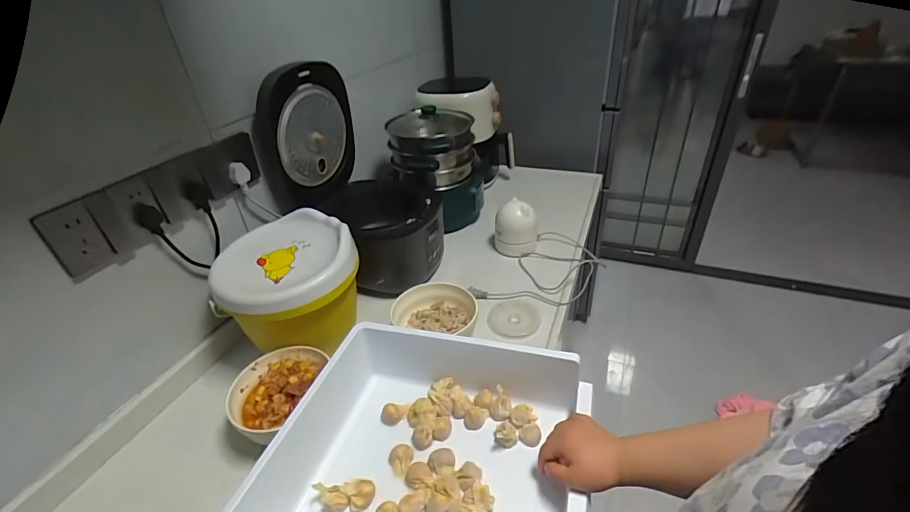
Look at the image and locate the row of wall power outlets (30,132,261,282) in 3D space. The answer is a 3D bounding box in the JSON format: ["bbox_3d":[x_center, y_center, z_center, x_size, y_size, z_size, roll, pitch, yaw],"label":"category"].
[{"bbox_3d":[-0.443,-0.095,0.658,0.024,0.098,0.334,11,37,21],"label":"row of wall power outlets"}]

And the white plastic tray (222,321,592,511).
[{"bbox_3d":[-0.032,0.278,0.514,0.350,0.115,0.383,5,35,13],"label":"white plastic tray"}]

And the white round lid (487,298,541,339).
[{"bbox_3d":[0.117,0.120,0.826,0.100,0.017,0.117,4,35,12],"label":"white round lid"}]

